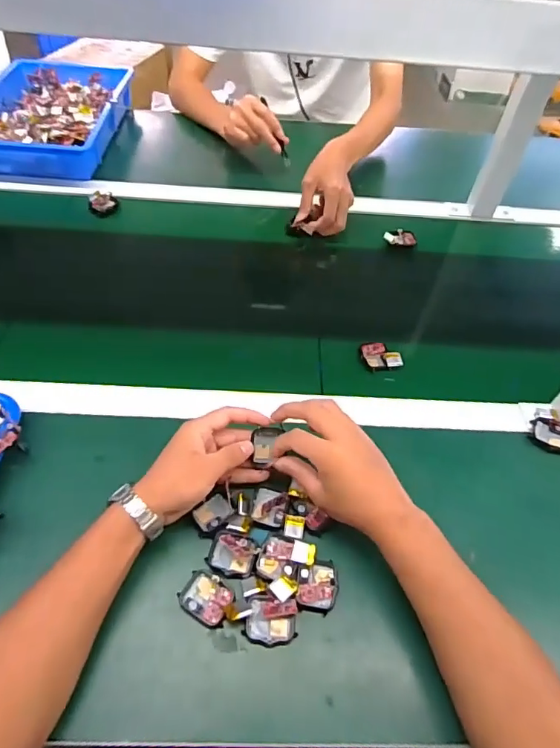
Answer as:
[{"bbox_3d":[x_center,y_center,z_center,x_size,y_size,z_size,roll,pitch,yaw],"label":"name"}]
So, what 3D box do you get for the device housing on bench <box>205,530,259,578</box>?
[{"bbox_3d":[-0.045,0.171,0.462,0.046,0.014,0.040,7,52,1],"label":"device housing on bench"}]

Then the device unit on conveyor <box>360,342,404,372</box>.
[{"bbox_3d":[0.133,-0.024,0.633,0.051,0.014,0.040,7,52,1],"label":"device unit on conveyor"}]

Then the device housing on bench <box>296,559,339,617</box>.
[{"bbox_3d":[0.035,0.198,0.455,0.038,0.012,0.044,11,52,4],"label":"device housing on bench"}]

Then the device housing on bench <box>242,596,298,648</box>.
[{"bbox_3d":[-0.007,0.219,0.431,0.044,0.015,0.037,11,52,4],"label":"device housing on bench"}]

